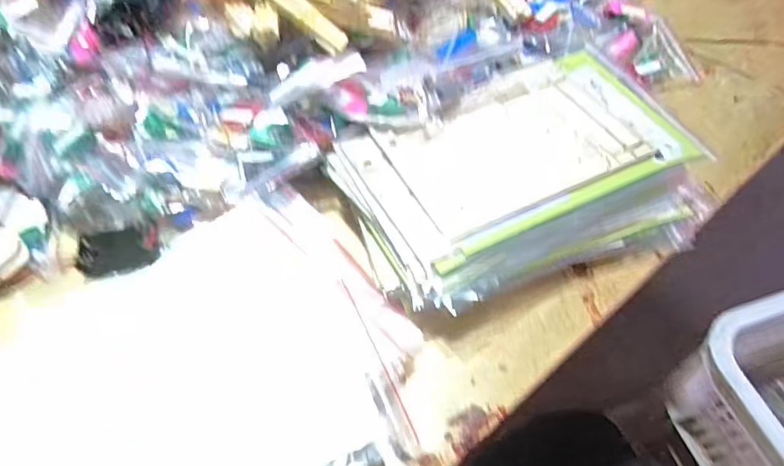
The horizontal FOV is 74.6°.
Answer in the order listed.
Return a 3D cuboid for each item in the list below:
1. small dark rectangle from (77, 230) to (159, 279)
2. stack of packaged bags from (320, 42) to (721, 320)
[{"bbox_3d":[-0.206,0.014,0.386,0.057,0.017,0.029,-6,60,-7],"label":"small dark rectangle"},{"bbox_3d":[0.102,-0.048,0.400,0.272,0.052,0.183,-17,63,-14],"label":"stack of packaged bags"}]

